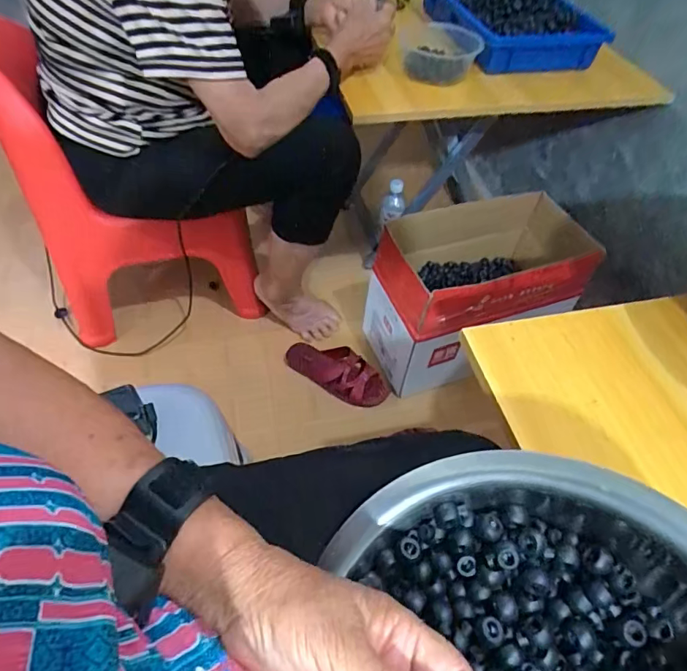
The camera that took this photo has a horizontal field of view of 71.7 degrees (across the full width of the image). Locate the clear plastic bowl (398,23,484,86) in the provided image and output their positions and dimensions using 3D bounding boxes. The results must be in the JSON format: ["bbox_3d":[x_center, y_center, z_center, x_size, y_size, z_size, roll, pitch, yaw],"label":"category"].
[{"bbox_3d":[0.190,-0.540,0.909,0.141,0.059,0.174,2,52,-4],"label":"clear plastic bowl"}]

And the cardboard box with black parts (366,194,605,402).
[{"bbox_3d":[0.303,-0.097,1.024,0.461,0.292,0.240,-14,55,-16],"label":"cardboard box with black parts"}]

